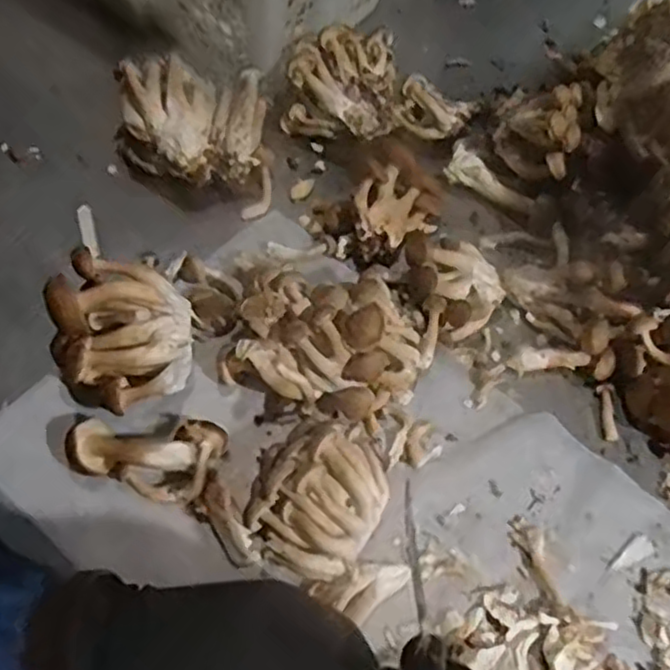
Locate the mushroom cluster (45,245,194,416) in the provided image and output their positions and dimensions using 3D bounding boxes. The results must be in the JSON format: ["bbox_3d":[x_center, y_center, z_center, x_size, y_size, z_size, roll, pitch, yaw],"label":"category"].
[{"bbox_3d":[-0.144,0.000,0.469,0.092,0.093,0.087,2,62,-4],"label":"mushroom cluster"}]

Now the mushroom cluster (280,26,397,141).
[{"bbox_3d":[0.005,-0.210,0.611,0.095,0.063,0.091,4,63,-2],"label":"mushroom cluster"}]

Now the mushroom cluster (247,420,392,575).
[{"bbox_3d":[-0.010,0.100,0.446,0.083,0.054,0.096,15,63,4],"label":"mushroom cluster"}]

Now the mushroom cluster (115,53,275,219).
[{"bbox_3d":[-0.114,-0.165,0.568,0.125,0.071,0.096,7,63,-1],"label":"mushroom cluster"}]

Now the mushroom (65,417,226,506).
[{"bbox_3d":[-0.125,0.076,0.459,0.099,0.041,0.050,10,63,1],"label":"mushroom"}]

